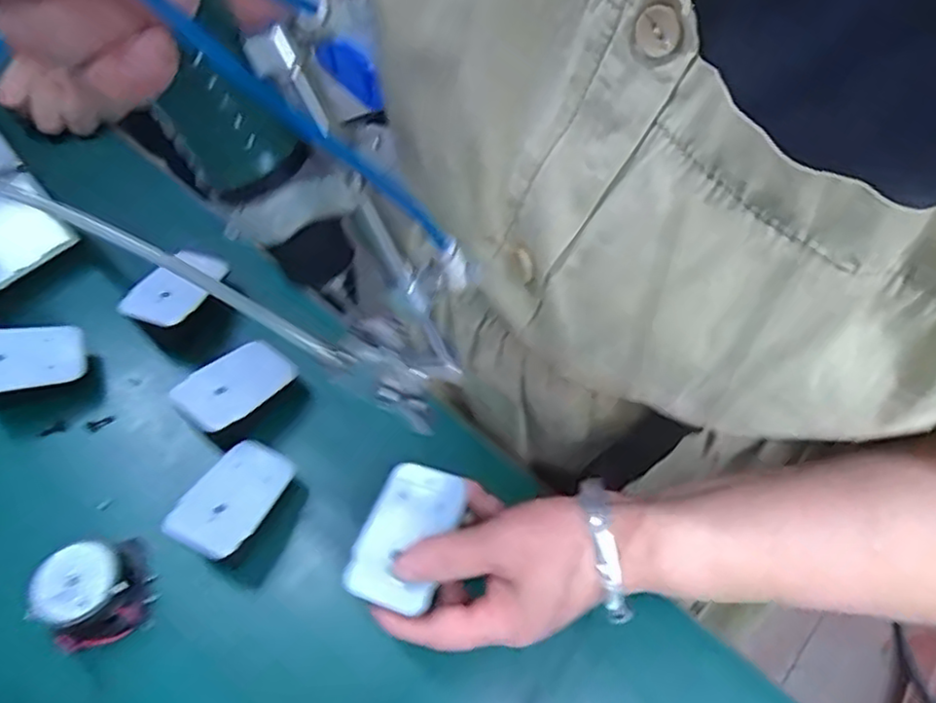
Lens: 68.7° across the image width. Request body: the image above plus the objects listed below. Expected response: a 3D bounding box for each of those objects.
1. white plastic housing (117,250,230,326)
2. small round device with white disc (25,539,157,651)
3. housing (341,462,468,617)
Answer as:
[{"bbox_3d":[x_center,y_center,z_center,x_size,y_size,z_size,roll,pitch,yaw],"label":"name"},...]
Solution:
[{"bbox_3d":[-0.198,-0.045,0.468,0.044,0.010,0.069,20,47,2],"label":"white plastic housing"},{"bbox_3d":[-0.210,0.135,0.384,0.052,0.038,0.050,1,60,-1],"label":"small round device with white disc"},{"bbox_3d":[-0.031,0.090,0.340,0.044,0.013,0.069,18,61,9],"label":"housing"}]

